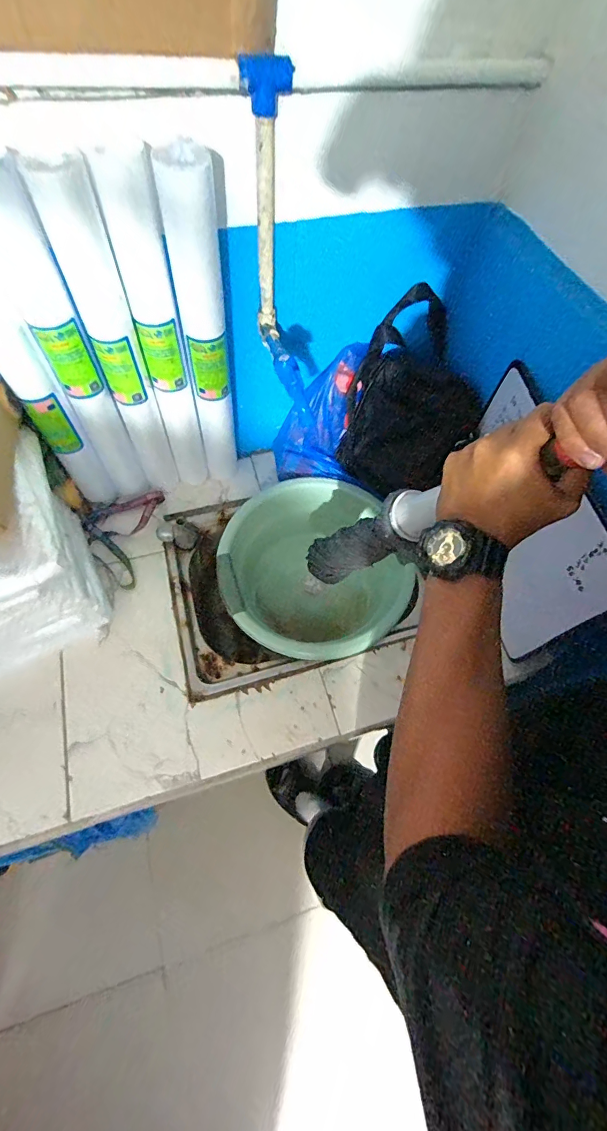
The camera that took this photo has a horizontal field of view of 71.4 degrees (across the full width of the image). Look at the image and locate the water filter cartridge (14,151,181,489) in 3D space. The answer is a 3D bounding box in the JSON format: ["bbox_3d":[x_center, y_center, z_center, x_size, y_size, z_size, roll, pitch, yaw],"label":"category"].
[{"bbox_3d":[-0.268,-0.291,0.632,0.062,0.490,0.060,-23,66,-15],"label":"water filter cartridge"}]

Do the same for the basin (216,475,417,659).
[{"bbox_3d":[0.012,0.028,0.844,0.329,0.204,0.341,1,62,-3],"label":"basin"}]

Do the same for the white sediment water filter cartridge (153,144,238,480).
[{"bbox_3d":[-0.146,-0.321,0.653,0.070,0.485,0.069,-8,63,-8],"label":"white sediment water filter cartridge"}]

